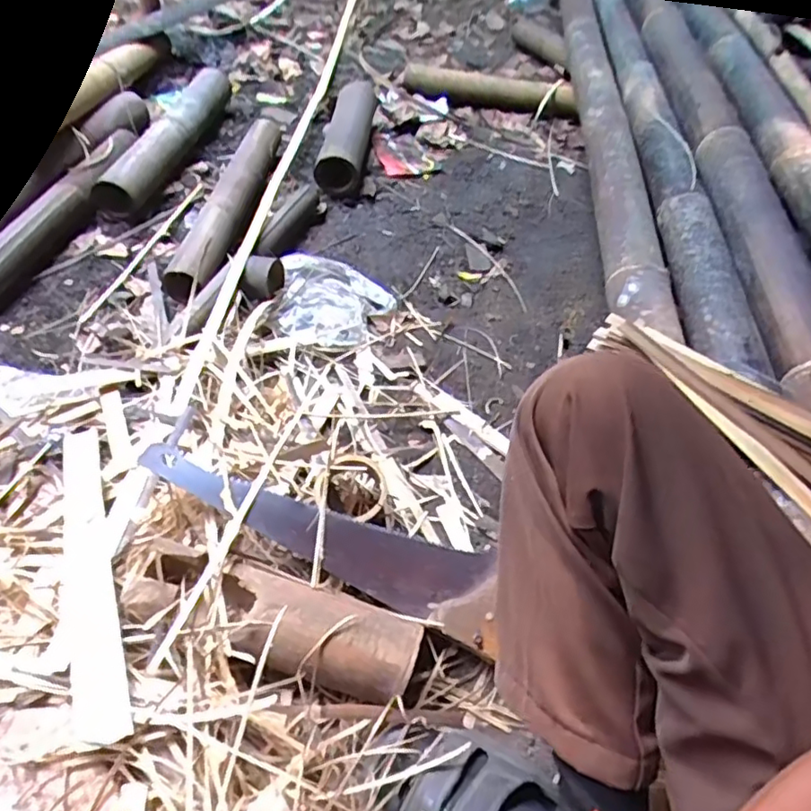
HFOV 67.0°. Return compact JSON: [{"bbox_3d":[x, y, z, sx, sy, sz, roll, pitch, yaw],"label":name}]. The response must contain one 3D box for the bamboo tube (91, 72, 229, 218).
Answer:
[{"bbox_3d":[-0.455,-0.527,1.189,0.092,0.084,0.487,6,50,4],"label":"bamboo tube"}]

